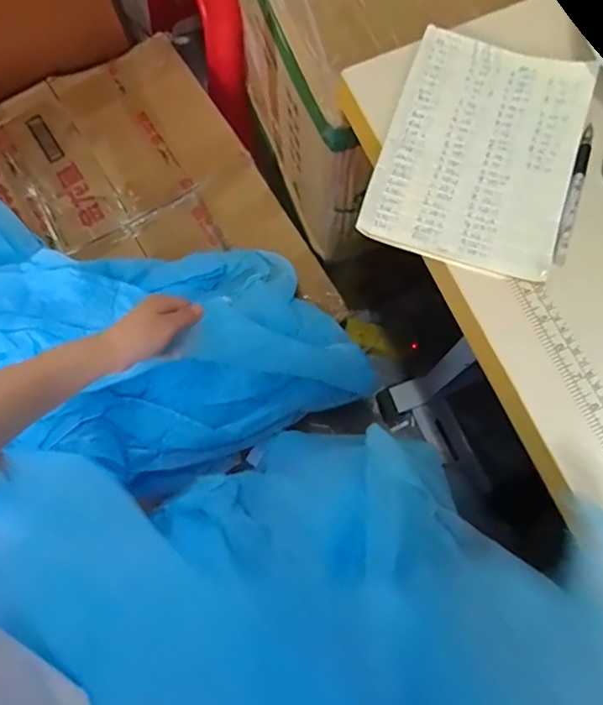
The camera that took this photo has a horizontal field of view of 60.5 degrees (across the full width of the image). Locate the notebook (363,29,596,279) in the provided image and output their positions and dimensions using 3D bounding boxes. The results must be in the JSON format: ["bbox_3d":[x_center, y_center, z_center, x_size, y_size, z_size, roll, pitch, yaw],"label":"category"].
[{"bbox_3d":[0.150,-0.171,0.434,0.152,0.012,0.205,18,76,4],"label":"notebook"}]

